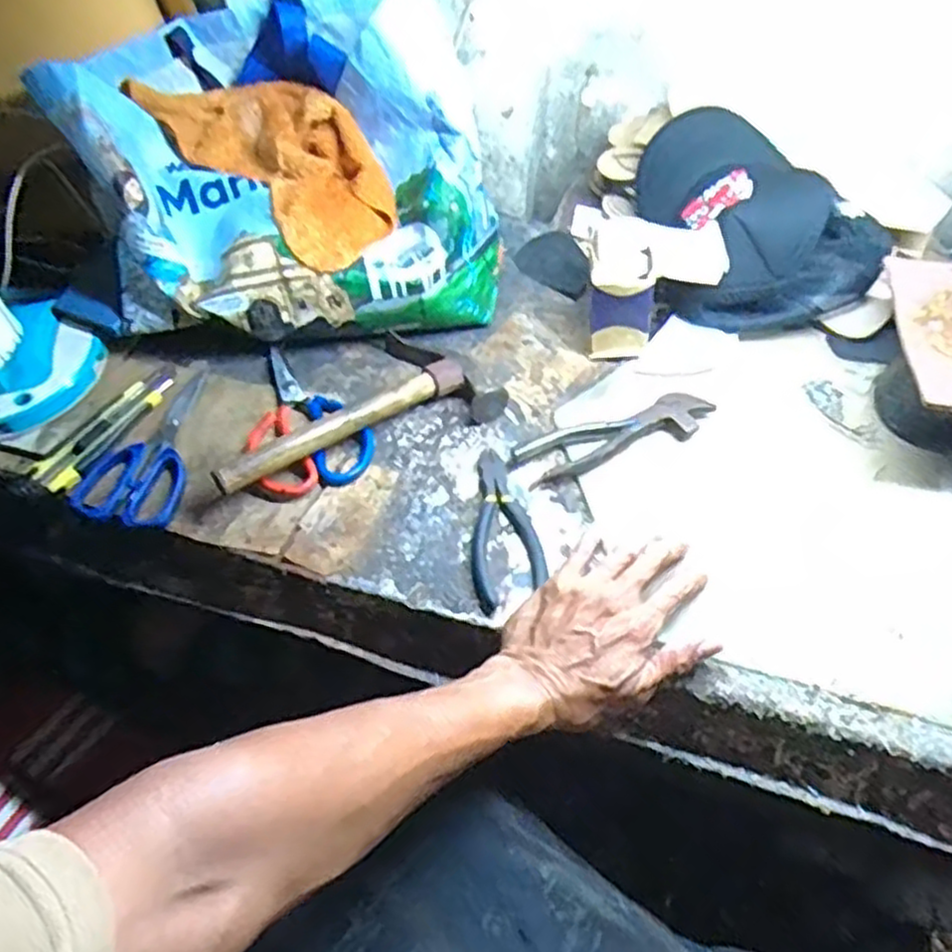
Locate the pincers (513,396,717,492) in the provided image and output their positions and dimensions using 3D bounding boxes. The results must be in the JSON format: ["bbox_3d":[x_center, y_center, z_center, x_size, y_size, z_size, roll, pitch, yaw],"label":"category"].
[{"bbox_3d":[0.125,-0.036,0.672,0.189,0.022,0.042,-19,57,-14],"label":"pincers"}]

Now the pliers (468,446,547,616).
[{"bbox_3d":[0.021,0.039,0.615,0.057,0.009,0.150,-4,54,-4],"label":"pliers"}]

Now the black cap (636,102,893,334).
[{"bbox_3d":[0.285,-0.263,0.776,0.195,0.124,0.216,-8,55,-6],"label":"black cap"}]

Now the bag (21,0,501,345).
[{"bbox_3d":[-0.178,-0.284,0.719,0.378,0.228,0.261,-8,55,-6],"label":"bag"}]

